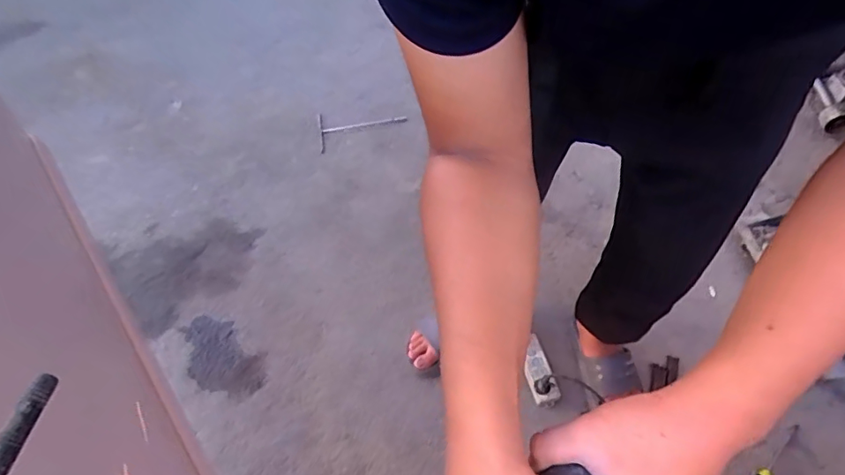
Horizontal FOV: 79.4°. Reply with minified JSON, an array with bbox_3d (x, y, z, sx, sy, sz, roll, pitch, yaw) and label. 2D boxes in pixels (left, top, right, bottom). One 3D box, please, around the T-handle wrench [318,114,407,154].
[{"bbox_3d":[-0.184,-0.335,1.578,0.270,0.018,0.145,-8,58,-3],"label":"T-handle wrench"}]

